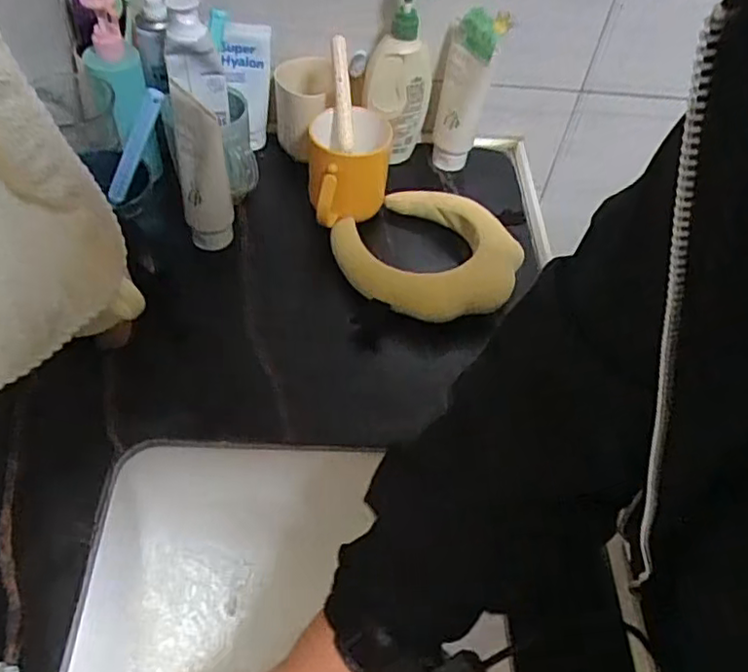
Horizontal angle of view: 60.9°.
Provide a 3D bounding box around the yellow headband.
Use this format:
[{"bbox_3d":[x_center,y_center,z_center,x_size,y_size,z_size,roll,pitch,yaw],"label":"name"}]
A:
[{"bbox_3d":[0.057,-0.085,0.643,0.164,0.035,0.169,3,52,-4],"label":"yellow headband"}]

